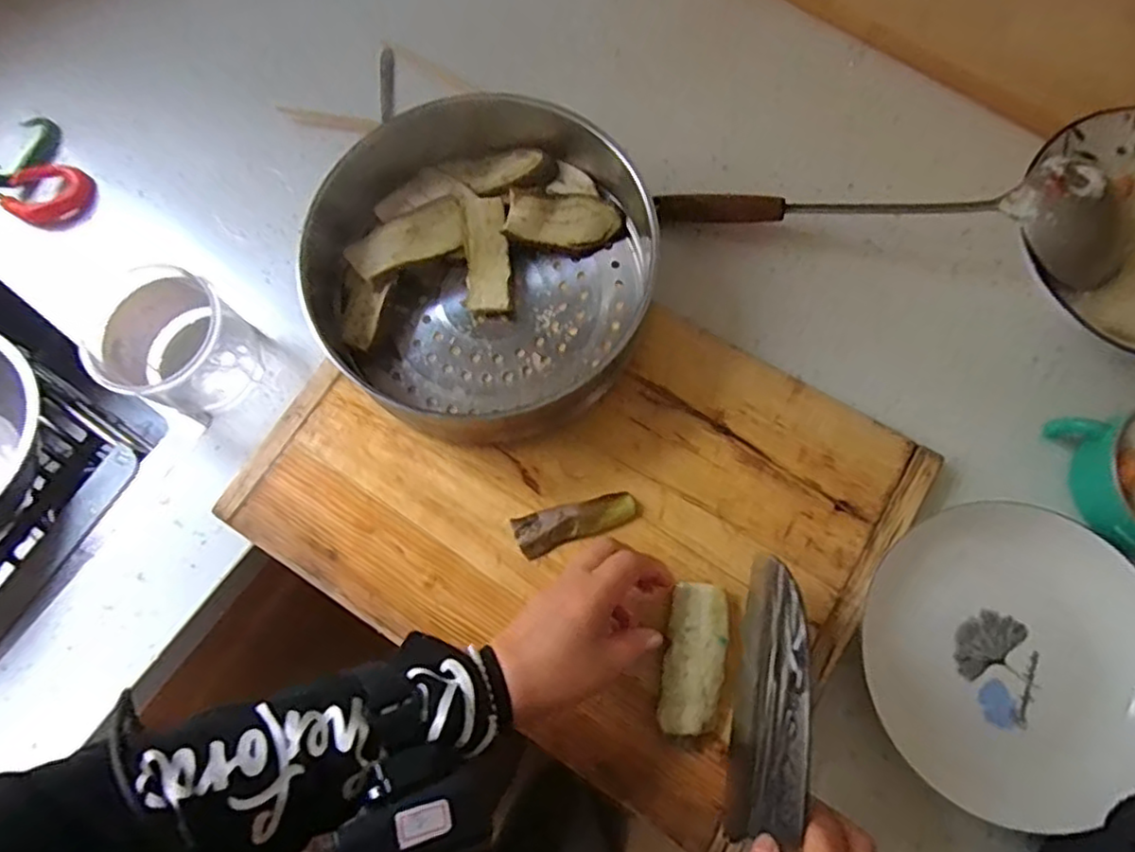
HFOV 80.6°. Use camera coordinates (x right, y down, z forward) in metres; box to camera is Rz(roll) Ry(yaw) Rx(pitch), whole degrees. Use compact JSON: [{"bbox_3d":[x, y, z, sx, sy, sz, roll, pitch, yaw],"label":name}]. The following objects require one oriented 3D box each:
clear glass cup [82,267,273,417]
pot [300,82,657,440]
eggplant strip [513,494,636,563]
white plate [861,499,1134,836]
[{"bbox_3d":[-0.300,-0.063,0.510,0.097,0.084,0.094,-1,74,3],"label":"clear glass cup"},{"bbox_3d":[-0.050,-0.124,0.499,0.245,0.079,0.266,38,79,12],"label":"pot"},{"bbox_3d":[0.005,0.067,0.475,0.086,0.015,0.030,-20,74,-3],"label":"eggplant strip"},{"bbox_3d":[0.294,0.150,0.440,0.177,0.038,0.186,-1,74,3],"label":"white plate"}]

